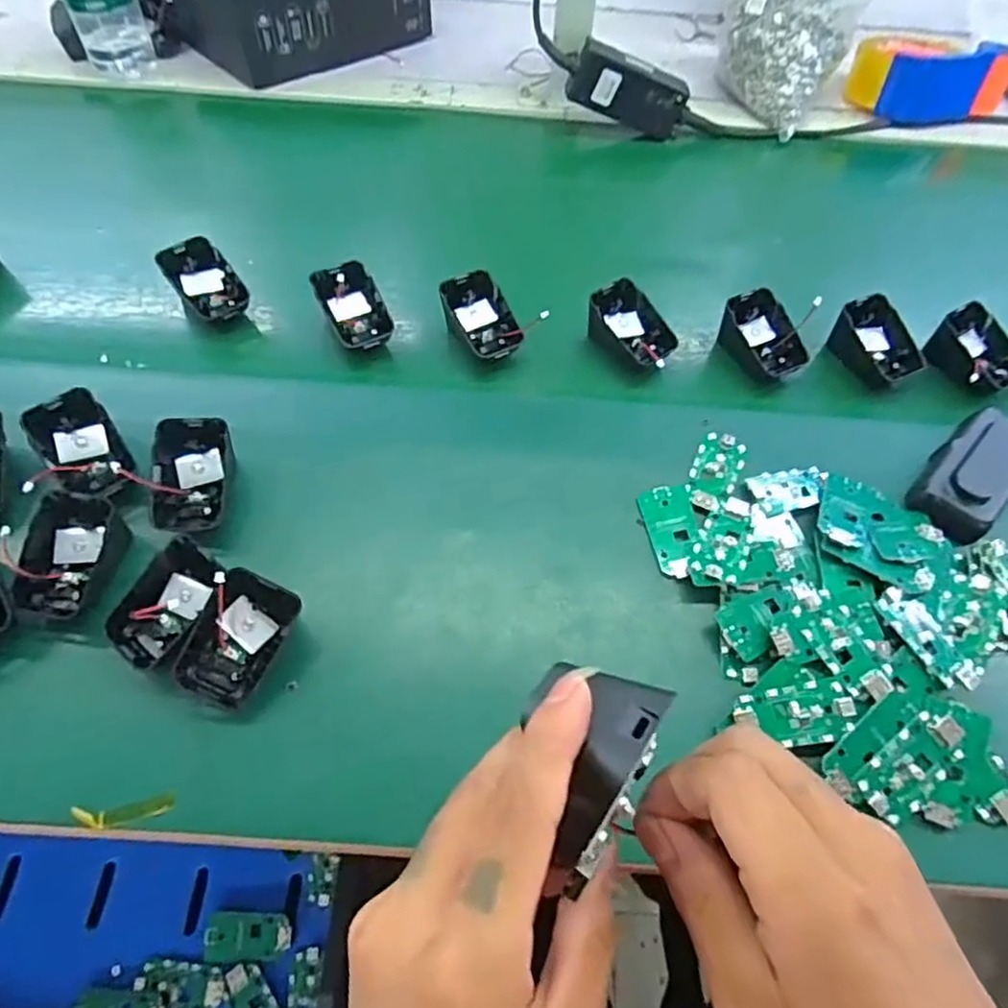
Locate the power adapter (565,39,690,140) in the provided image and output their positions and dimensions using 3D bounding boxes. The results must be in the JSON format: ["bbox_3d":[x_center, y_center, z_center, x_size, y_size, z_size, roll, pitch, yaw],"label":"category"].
[{"bbox_3d":[0.124,-0.408,0.669,0.117,0.051,0.028,14,55,-16],"label":"power adapter"}]

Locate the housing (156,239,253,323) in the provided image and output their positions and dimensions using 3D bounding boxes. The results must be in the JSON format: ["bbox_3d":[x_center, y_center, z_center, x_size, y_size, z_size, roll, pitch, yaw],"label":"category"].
[{"bbox_3d":[-0.229,-0.167,0.519,0.045,0.043,0.067,-35,64,-23],"label":"housing"}]

